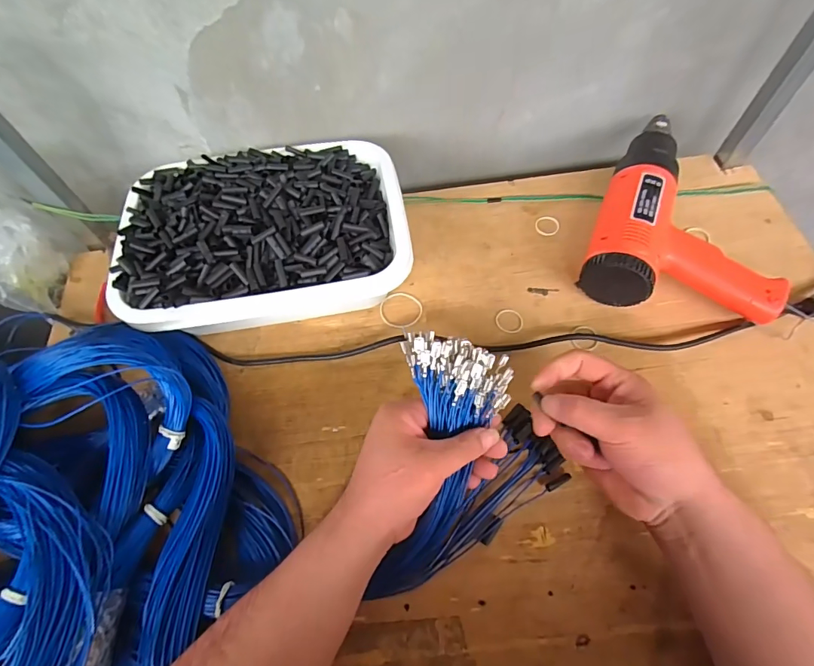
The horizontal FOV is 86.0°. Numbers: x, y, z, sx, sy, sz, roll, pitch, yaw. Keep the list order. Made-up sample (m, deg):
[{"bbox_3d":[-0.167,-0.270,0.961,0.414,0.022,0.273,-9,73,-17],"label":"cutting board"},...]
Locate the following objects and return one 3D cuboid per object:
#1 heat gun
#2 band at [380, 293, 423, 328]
[{"bbox_3d":[0.314,-0.133,0.484,0.186,0.072,0.270,19,64,14],"label":"heat gun"},{"bbox_3d":[-0.007,-0.026,0.486,0.047,0.004,0.044,-2,61,3],"label":"band"}]

